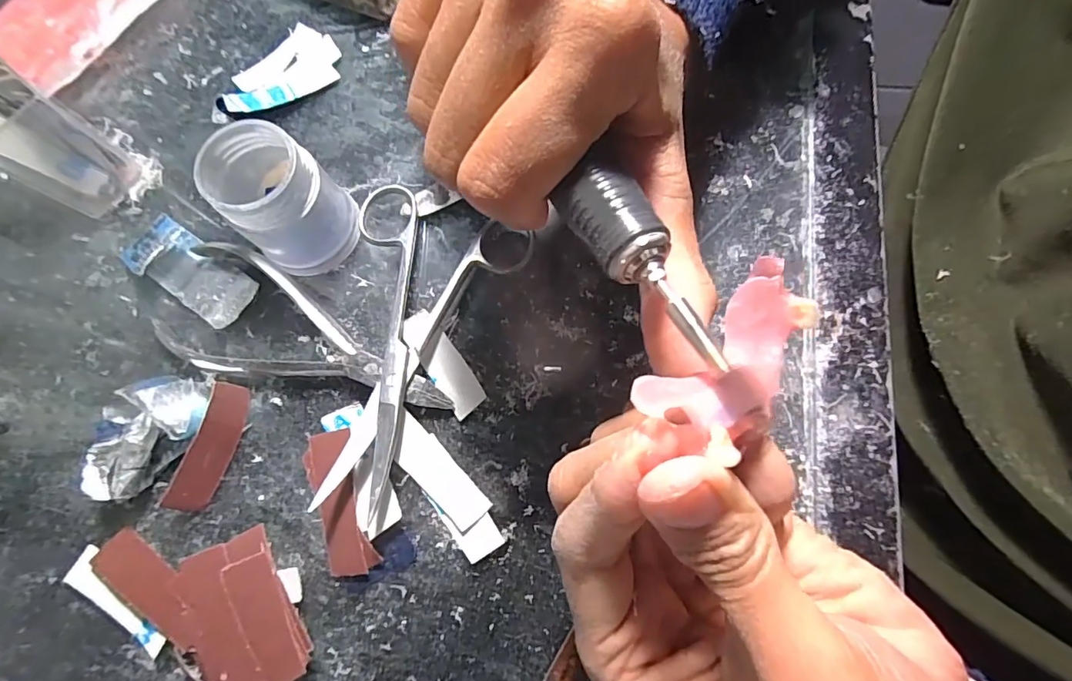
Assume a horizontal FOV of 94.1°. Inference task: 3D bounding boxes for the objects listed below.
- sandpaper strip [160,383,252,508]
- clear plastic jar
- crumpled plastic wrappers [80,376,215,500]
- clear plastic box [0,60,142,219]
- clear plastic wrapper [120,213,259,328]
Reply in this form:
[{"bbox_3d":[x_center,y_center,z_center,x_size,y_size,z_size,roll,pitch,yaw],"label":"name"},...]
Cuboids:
[{"bbox_3d":[-0.127,0.041,0.195,0.006,0.016,0.049,11,76,40],"label":"sandpaper strip"},{"bbox_3d":[-0.101,-0.057,0.200,0.040,0.052,0.042,0,75,1],"label":"clear plastic jar"},{"bbox_3d":[-0.151,0.036,0.194,0.051,0.022,0.035,-37,77,-8],"label":"crumpled plastic wrappers"},{"bbox_3d":[-0.205,-0.081,0.209,0.034,0.056,0.037,31,78,9],"label":"clear plastic box"},{"bbox_3d":[-0.148,-0.030,0.215,0.055,0.013,0.027,32,78,9],"label":"clear plastic wrapper"}]

